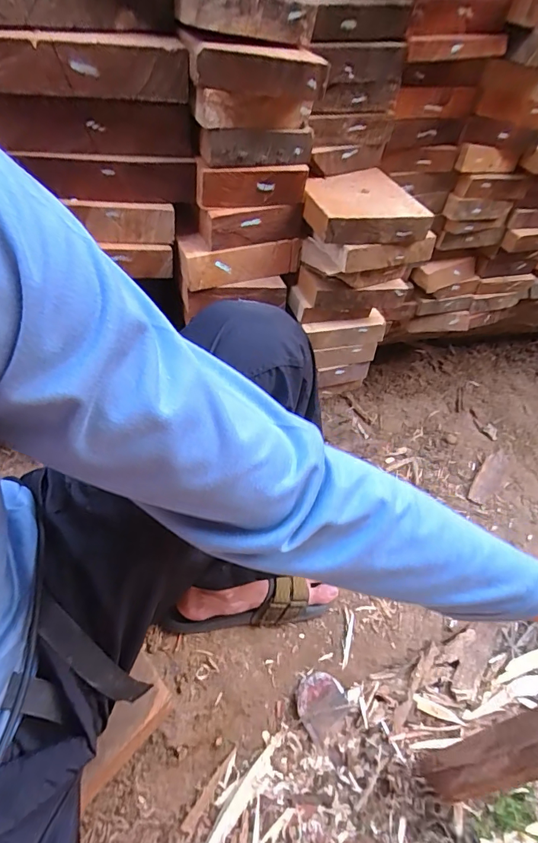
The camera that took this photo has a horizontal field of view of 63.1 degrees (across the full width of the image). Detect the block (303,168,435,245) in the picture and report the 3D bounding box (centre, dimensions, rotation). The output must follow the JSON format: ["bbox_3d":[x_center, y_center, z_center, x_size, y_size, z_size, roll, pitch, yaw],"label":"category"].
[{"bbox_3d":[0.107,-0.252,0.518,0.125,0.033,0.115,-12,53,-12],"label":"block"}]

